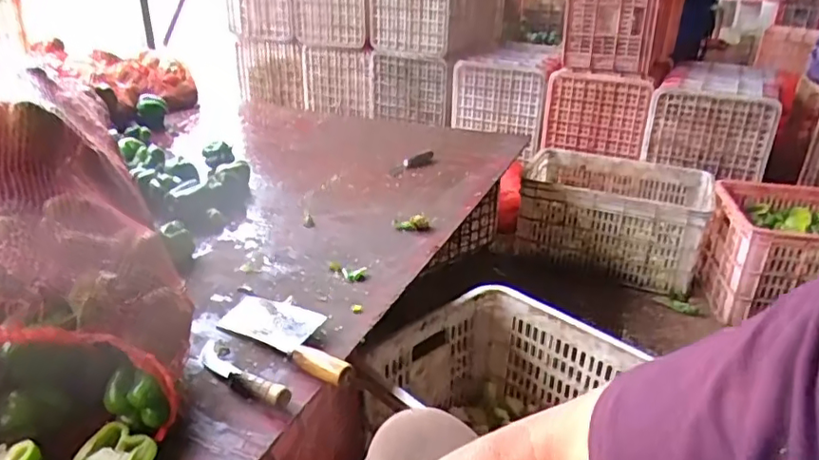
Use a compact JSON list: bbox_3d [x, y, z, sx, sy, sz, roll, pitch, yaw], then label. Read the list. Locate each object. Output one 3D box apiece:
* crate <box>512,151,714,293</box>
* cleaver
[{"bbox_3d":[0.577,-0.044,1.700,0.492,0.255,0.326,14,28,17],"label":"crate"},{"bbox_3d":[-0.164,0.139,0.818,0.262,0.035,0.091,19,31,32],"label":"cleaver"}]

